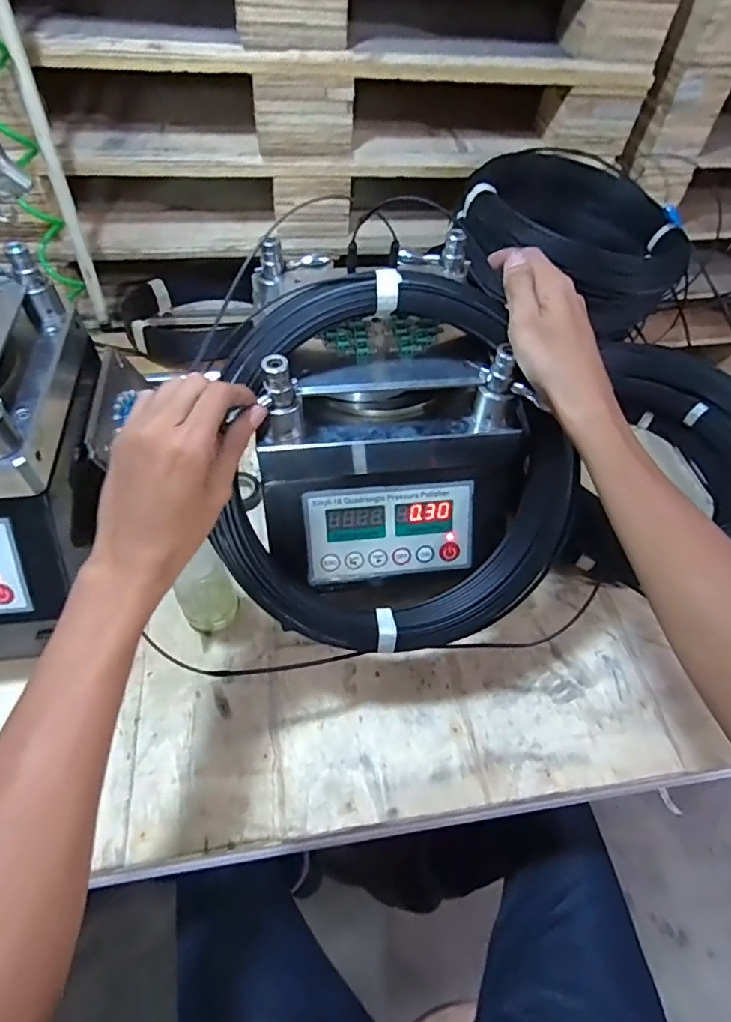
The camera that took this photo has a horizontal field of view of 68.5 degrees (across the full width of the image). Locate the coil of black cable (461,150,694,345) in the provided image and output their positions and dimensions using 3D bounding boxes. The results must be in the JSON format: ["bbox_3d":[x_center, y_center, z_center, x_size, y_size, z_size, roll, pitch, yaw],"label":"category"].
[{"bbox_3d":[0.300,-0.391,0.749,0.282,0.107,0.319,39,61,22],"label":"coil of black cable"}]

